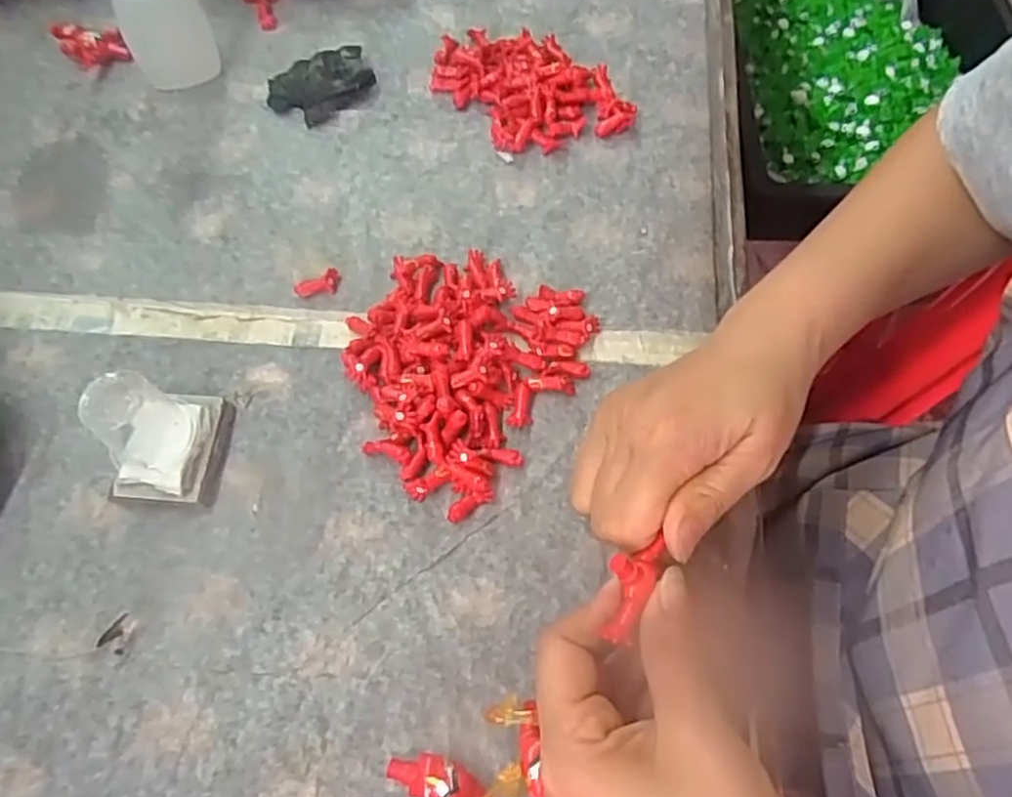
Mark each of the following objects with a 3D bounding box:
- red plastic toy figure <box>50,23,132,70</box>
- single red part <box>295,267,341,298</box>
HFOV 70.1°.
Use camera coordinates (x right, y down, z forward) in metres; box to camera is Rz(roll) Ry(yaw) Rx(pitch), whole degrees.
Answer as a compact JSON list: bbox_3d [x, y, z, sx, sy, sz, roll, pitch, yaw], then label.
[{"bbox_3d":[-0.245,-0.208,0.426,0.041,0.015,0.021,1,65,1],"label":"red plastic toy figure"},{"bbox_3d":[-0.094,-0.058,0.361,0.022,0.007,0.013,-10,65,-4],"label":"single red part"}]

